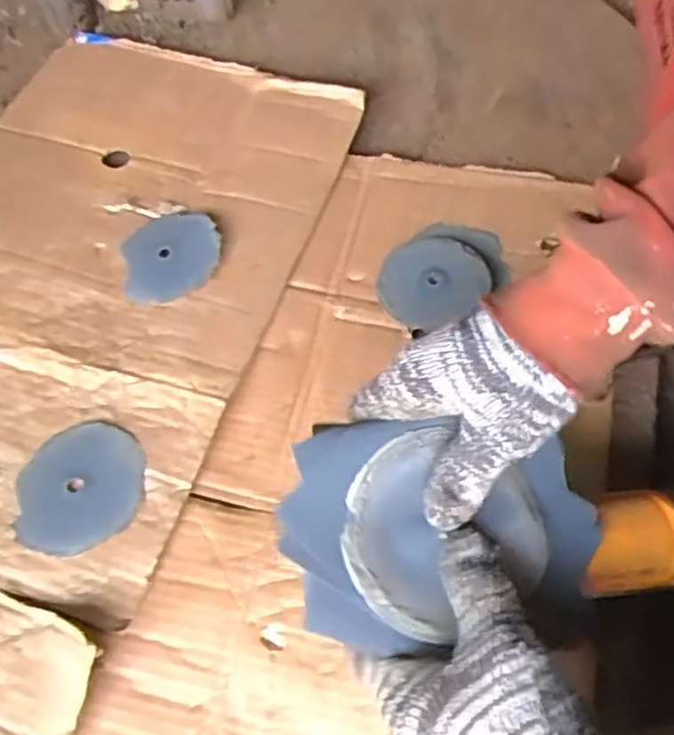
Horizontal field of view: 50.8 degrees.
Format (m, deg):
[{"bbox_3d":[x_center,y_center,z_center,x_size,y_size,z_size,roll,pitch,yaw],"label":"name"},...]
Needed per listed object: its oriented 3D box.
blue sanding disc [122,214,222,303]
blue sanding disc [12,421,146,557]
[{"bbox_3d":[-0.135,-0.094,0.580,0.078,0.011,0.085,0,64,0],"label":"blue sanding disc"},{"bbox_3d":[-0.178,0.081,0.489,0.085,0.004,0.090,-9,64,-5],"label":"blue sanding disc"}]

